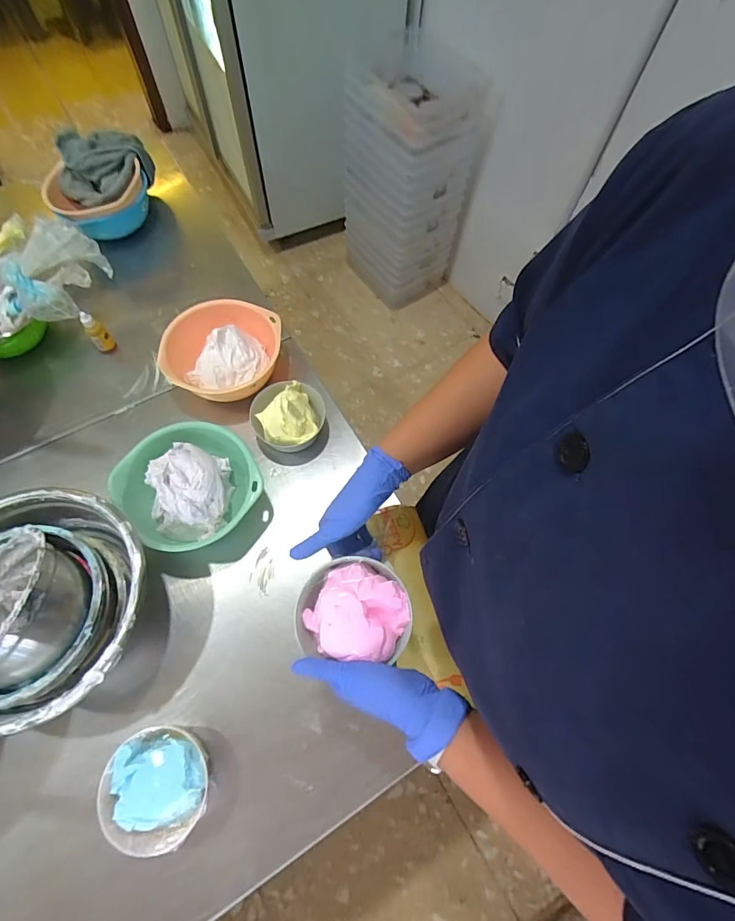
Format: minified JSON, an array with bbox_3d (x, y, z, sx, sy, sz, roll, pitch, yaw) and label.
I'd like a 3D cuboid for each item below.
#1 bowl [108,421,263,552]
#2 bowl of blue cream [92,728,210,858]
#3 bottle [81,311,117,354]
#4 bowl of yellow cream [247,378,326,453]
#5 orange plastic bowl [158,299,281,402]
[{"bbox_3d":[-0.254,0.042,0.636,0.186,0.083,0.173,1,66,-2],"label":"bowl"},{"bbox_3d":[-0.243,0.380,0.505,0.116,0.051,0.110,1,66,-2],"label":"bowl of blue cream"},{"bbox_3d":[-0.469,-0.221,0.753,0.030,0.088,0.022,-37,72,-17],"label":"bottle"},{"bbox_3d":[-0.129,-0.077,0.700,0.108,0.062,0.105,1,66,-2],"label":"bowl of yellow cream"},{"bbox_3d":[-0.240,-0.181,0.736,0.192,0.070,0.168,-9,67,-6],"label":"orange plastic bowl"}]

